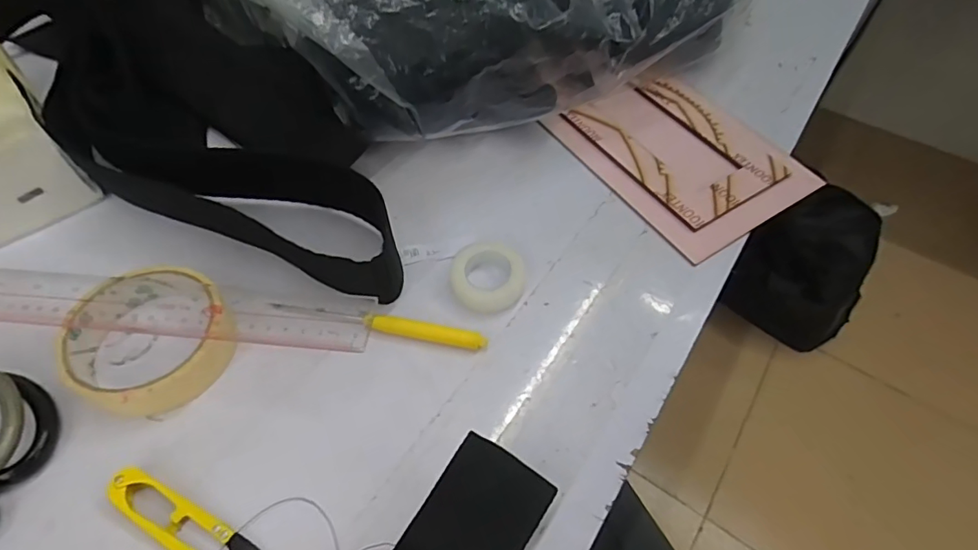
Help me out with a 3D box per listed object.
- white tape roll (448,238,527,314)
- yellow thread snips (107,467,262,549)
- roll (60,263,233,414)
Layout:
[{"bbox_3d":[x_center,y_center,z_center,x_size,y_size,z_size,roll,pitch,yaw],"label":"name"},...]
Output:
[{"bbox_3d":[0.000,0.000,0.344,0.049,0.017,0.045,1,56,-1],"label":"white tape roll"},{"bbox_3d":[-0.146,0.127,0.254,0.101,0.010,0.021,26,59,15],"label":"yellow thread snips"},{"bbox_3d":[-0.198,0.037,0.303,0.085,0.030,0.090,1,56,-1],"label":"roll"}]

